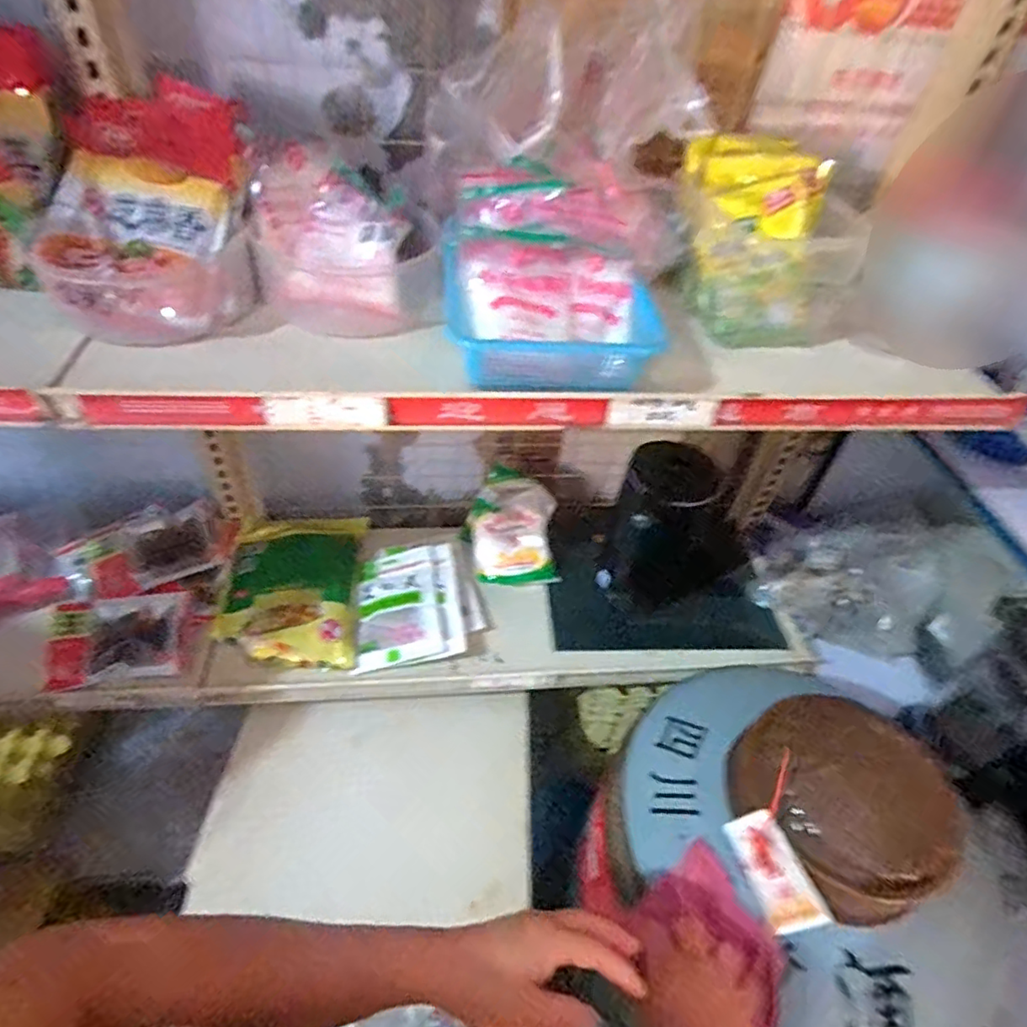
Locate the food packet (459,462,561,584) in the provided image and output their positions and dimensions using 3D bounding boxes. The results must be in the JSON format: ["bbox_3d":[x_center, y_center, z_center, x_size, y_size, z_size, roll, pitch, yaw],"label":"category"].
[{"bbox_3d":[-0.004,0.019,1.014,0.140,0.047,0.196,-1,80,-3],"label":"food packet"}]

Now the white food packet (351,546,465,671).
[{"bbox_3d":[-0.153,0.133,0.926,0.158,0.040,0.212,0,45,-6],"label":"white food packet"}]

